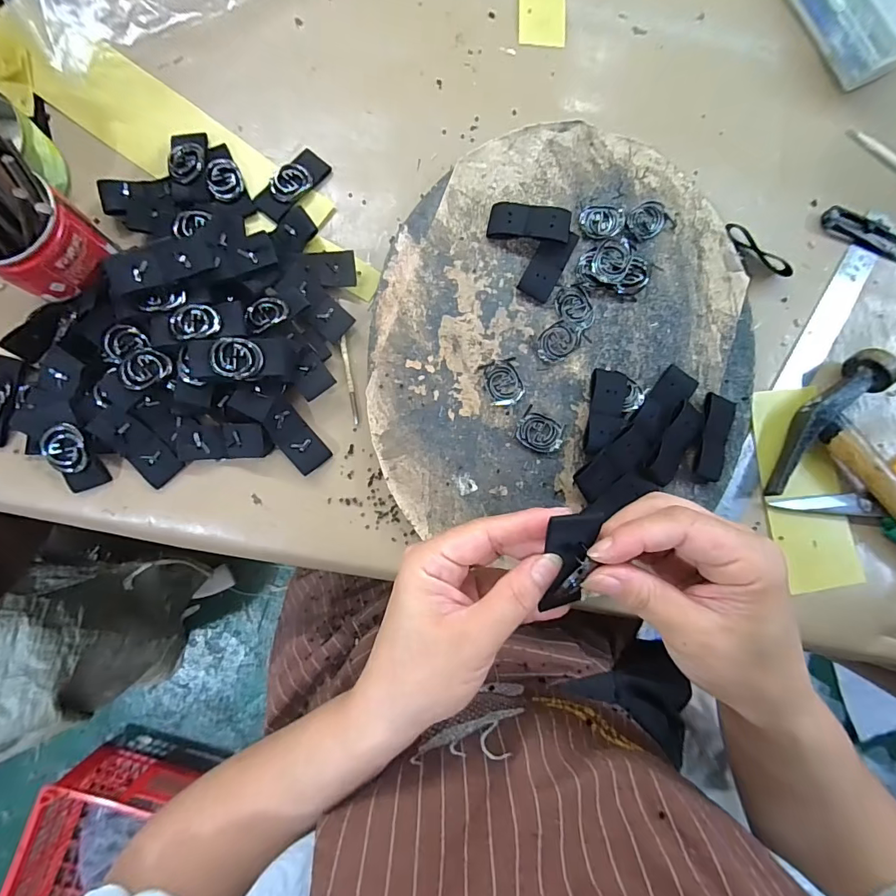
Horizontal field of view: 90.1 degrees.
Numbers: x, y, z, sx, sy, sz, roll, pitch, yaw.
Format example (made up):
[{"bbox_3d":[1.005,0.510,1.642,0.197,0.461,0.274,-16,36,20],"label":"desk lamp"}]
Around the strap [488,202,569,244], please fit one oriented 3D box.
[{"bbox_3d":[0.060,-0.169,0.333,0.060,0.009,0.028,11,84,11],"label":"strap"}]

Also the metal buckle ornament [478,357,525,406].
[{"bbox_3d":[0.041,-0.048,0.327,0.025,0.005,0.033,-16,85,-5],"label":"metal buckle ornament"}]

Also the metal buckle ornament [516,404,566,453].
[{"bbox_3d":[0.067,-0.011,0.324,0.033,0.007,0.026,29,82,0],"label":"metal buckle ornament"}]

